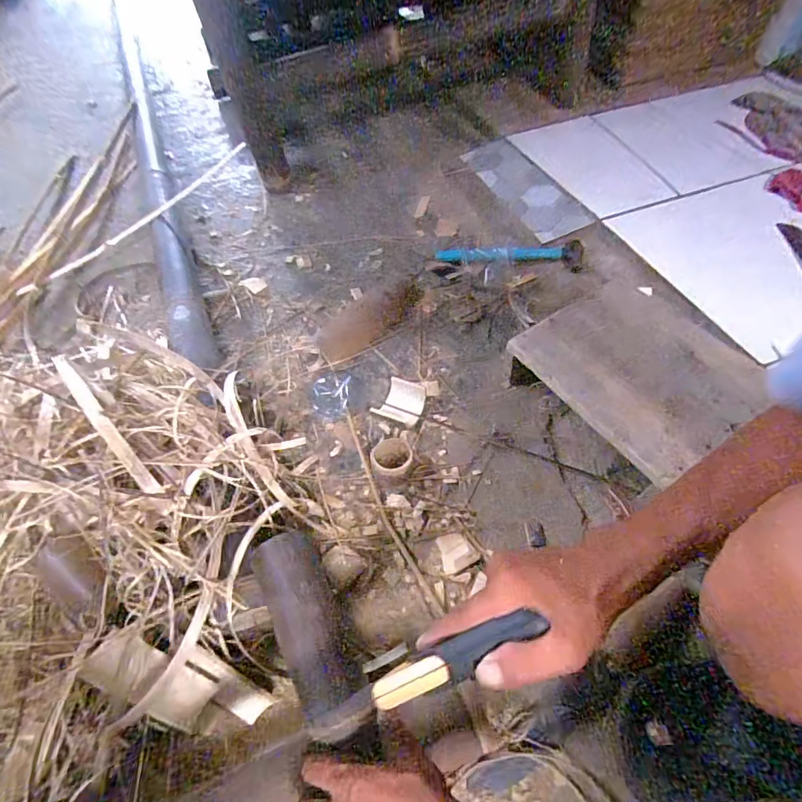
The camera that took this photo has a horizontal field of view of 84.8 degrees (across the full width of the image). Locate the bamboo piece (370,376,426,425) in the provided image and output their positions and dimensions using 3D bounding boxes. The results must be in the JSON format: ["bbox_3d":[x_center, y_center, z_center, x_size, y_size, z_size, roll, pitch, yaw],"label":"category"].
[{"bbox_3d":[0.000,-0.004,0.706,0.075,0.017,0.072,15,71,-6],"label":"bamboo piece"}]

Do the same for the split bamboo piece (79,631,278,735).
[{"bbox_3d":[-0.230,0.297,0.458,0.184,0.037,0.069,31,56,-19],"label":"split bamboo piece"}]

